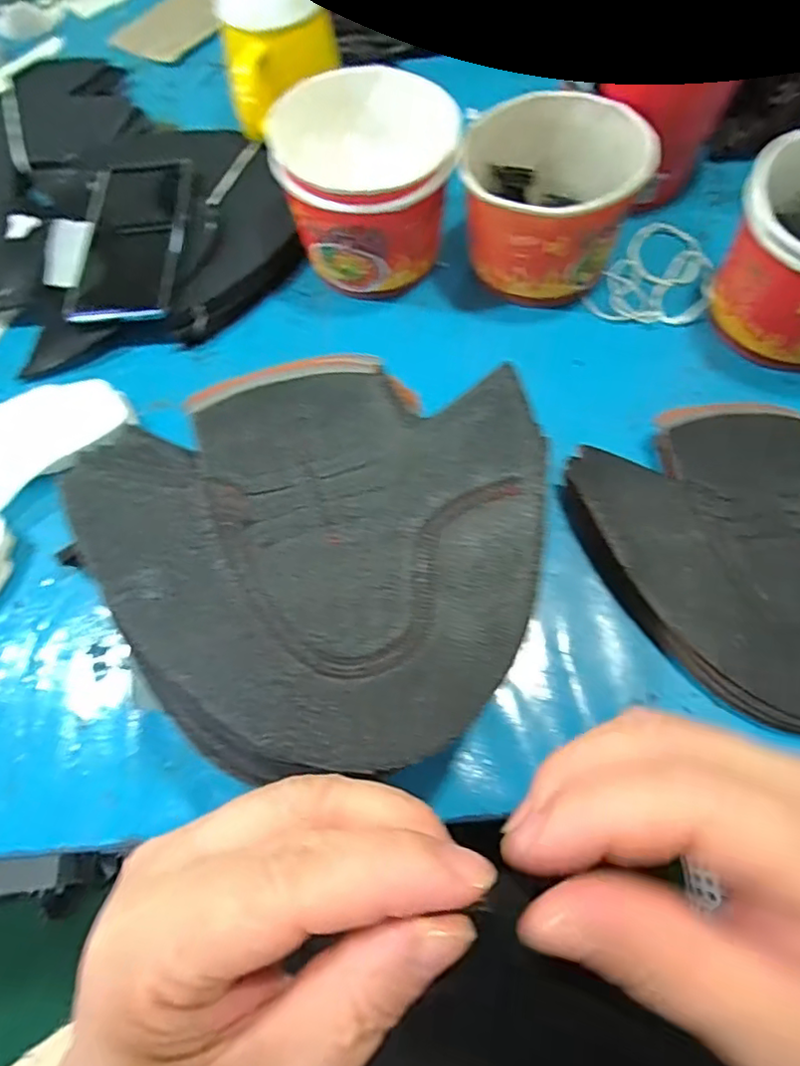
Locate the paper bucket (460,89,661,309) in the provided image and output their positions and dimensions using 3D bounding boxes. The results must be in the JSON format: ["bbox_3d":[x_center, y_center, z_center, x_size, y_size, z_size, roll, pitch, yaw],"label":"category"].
[{"bbox_3d":[0.102,-0.225,0.400,0.109,0.084,0.114,-1,65,2],"label":"paper bucket"}]

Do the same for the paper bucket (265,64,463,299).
[{"bbox_3d":[-0.021,-0.234,0.404,0.117,0.103,0.111,-1,65,2],"label":"paper bucket"}]

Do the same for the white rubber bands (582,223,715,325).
[{"bbox_3d":[0.185,-0.179,0.414,0.071,0.011,0.102,33,70,16],"label":"white rubber bands"}]

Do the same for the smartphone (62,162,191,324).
[{"bbox_3d":[-0.196,-0.221,0.435,0.075,0.013,0.156,-4,65,1],"label":"smartphone"}]

